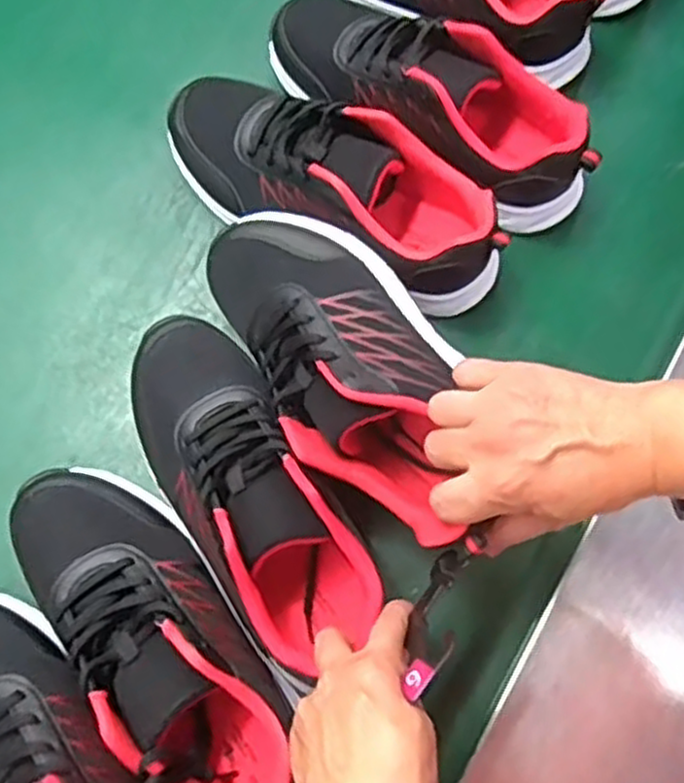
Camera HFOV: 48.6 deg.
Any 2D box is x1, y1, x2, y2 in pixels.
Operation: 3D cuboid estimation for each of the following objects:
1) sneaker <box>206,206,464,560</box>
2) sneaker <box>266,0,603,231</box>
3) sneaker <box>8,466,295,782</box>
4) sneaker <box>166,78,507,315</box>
[{"bbox_3d":[0.005,-0.019,0.470,0.107,0.082,0.239,-30,72,-7],"label":"sneaker"},{"bbox_3d":[0.065,-0.218,0.564,0.260,0.094,0.102,41,82,15],"label":"sneaker"},{"bbox_3d":[-0.109,0.148,0.461,0.087,0.083,0.253,-39,74,-6],"label":"sneaker"},{"bbox_3d":[-0.007,-0.149,0.542,0.258,0.082,0.095,24,78,12],"label":"sneaker"}]

